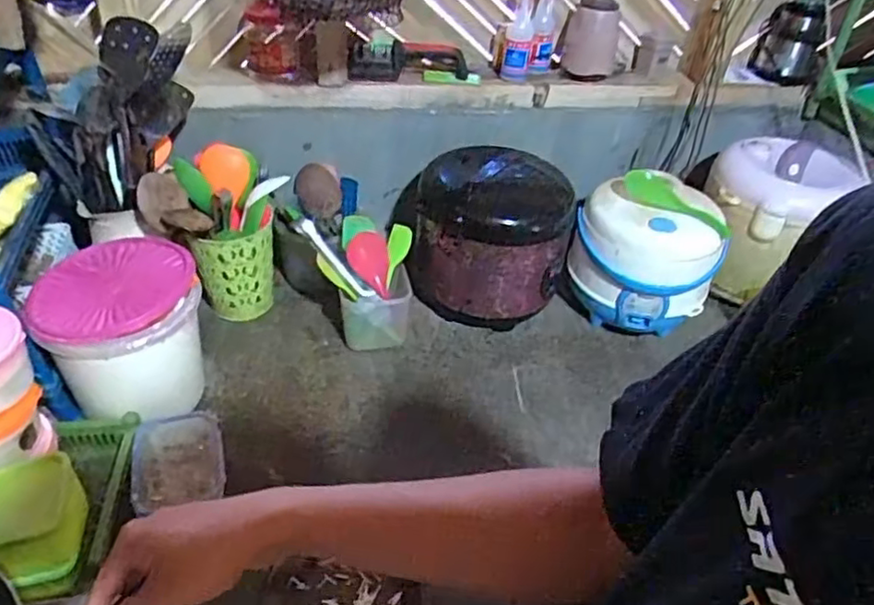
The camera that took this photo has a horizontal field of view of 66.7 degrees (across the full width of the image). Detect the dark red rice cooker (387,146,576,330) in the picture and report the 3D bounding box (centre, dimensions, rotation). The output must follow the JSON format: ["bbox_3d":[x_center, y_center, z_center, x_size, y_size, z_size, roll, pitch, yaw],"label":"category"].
[{"bbox_3d":[0.096,-0.111,1.143,0.244,0.241,0.229,18,41,13],"label":"dark red rice cooker"}]

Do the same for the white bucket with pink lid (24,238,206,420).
[{"bbox_3d":[-0.428,0.052,0.935,0.188,0.210,0.196,4,40,-3],"label":"white bucket with pink lid"}]

